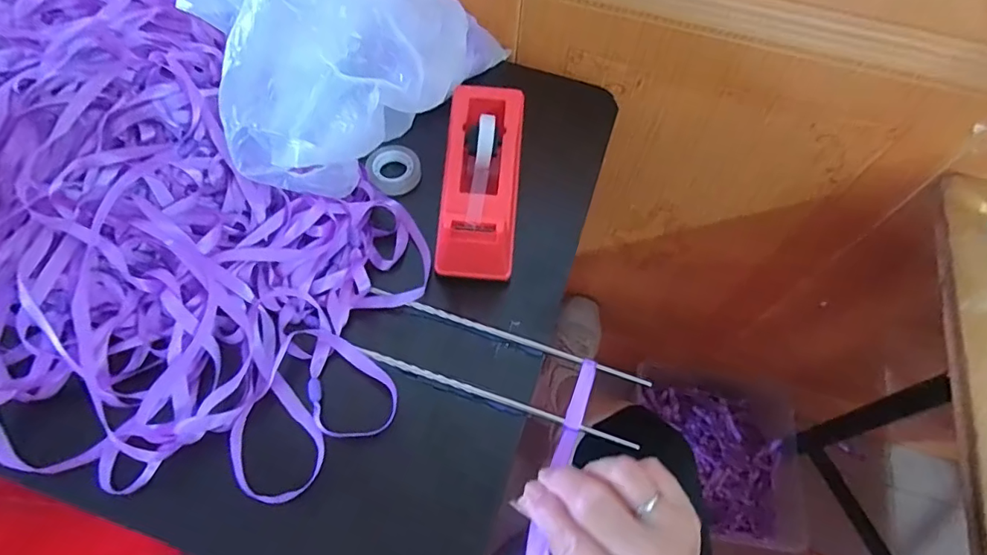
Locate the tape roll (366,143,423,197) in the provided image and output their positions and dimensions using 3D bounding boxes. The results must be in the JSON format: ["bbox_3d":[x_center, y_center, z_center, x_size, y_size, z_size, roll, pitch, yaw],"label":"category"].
[{"bbox_3d":[-0.088,-0.097,0.471,0.046,0.021,0.046,1,61,-1],"label":"tape roll"}]

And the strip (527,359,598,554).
[{"bbox_3d":[0.045,0.118,0.333,0.018,0.029,0.164,19,37,8],"label":"strip"}]

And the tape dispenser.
[{"bbox_3d":[-0.008,-0.080,0.426,0.060,0.060,0.154,5,61,1],"label":"tape dispenser"}]

